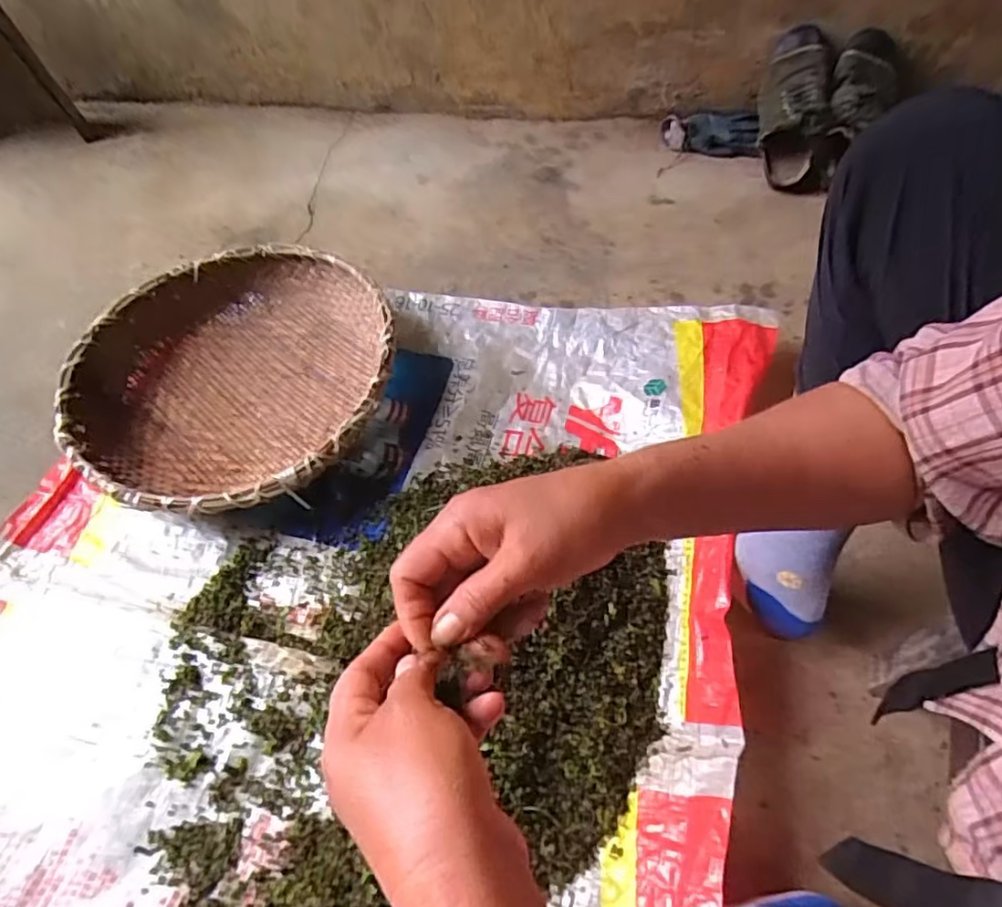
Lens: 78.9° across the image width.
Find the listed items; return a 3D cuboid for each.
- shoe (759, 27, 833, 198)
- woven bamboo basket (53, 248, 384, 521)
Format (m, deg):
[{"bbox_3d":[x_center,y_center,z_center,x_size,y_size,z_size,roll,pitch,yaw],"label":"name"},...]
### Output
[{"bbox_3d":[0.493,-0.580,1.015,0.110,0.074,0.258,-1,93,4],"label":"shoe"},{"bbox_3d":[-0.371,-0.102,0.864,0.428,0.102,0.426,-2,57,3],"label":"woven bamboo basket"}]

